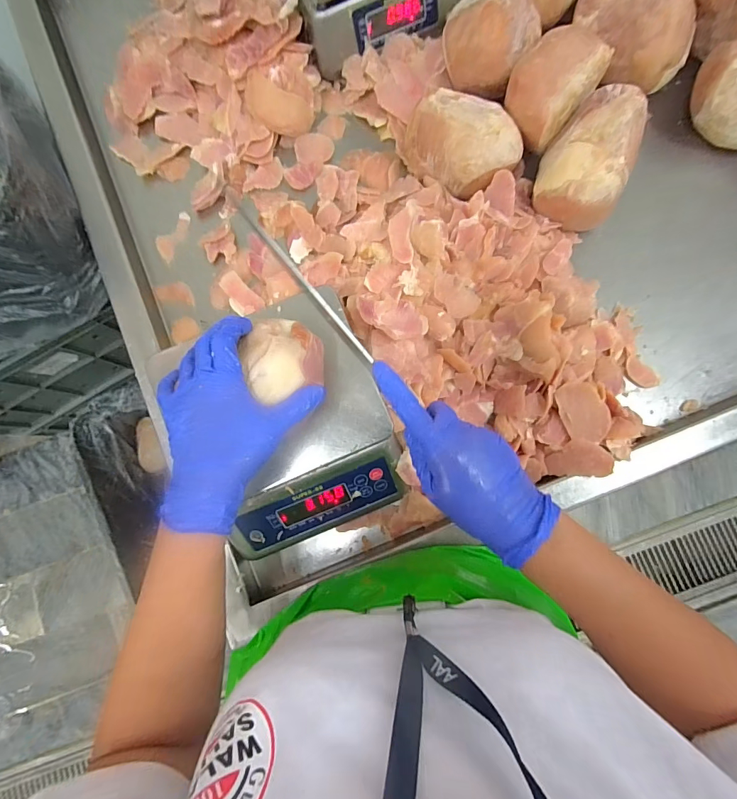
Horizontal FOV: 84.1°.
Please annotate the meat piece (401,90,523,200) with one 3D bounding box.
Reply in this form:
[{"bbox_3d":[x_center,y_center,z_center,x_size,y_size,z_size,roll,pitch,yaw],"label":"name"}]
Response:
[{"bbox_3d":[0.124,-0.334,0.528,0.120,0.068,0.135,-39,84,-3],"label":"meat piece"}]

